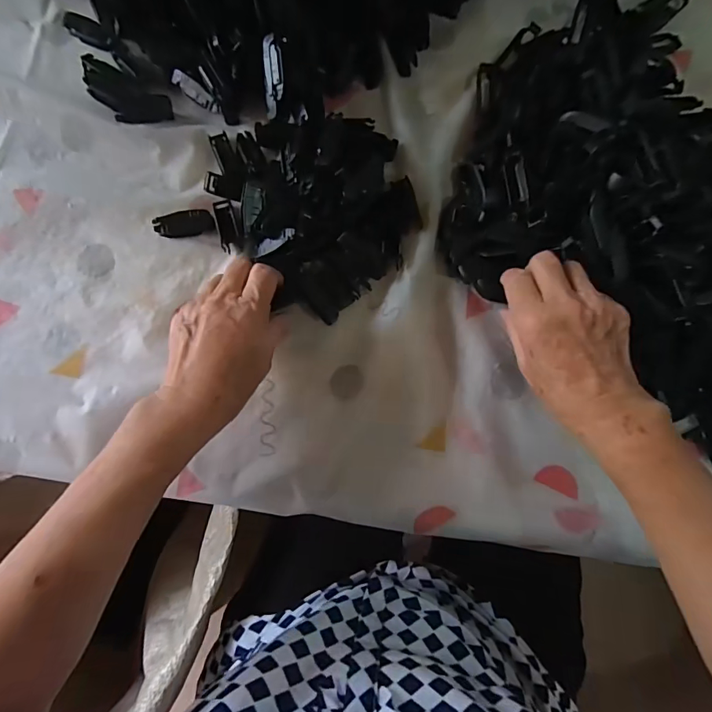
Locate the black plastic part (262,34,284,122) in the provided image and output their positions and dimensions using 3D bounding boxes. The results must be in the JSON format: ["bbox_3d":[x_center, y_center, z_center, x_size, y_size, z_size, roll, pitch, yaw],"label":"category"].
[{"bbox_3d":[-0.071,-0.239,0.372,0.019,0.013,0.061,2,113,-2],"label":"black plastic part"}]

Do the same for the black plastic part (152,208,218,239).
[{"bbox_3d":[-0.150,-0.117,0.382,0.052,0.015,0.017,-7,83,-3],"label":"black plastic part"}]

